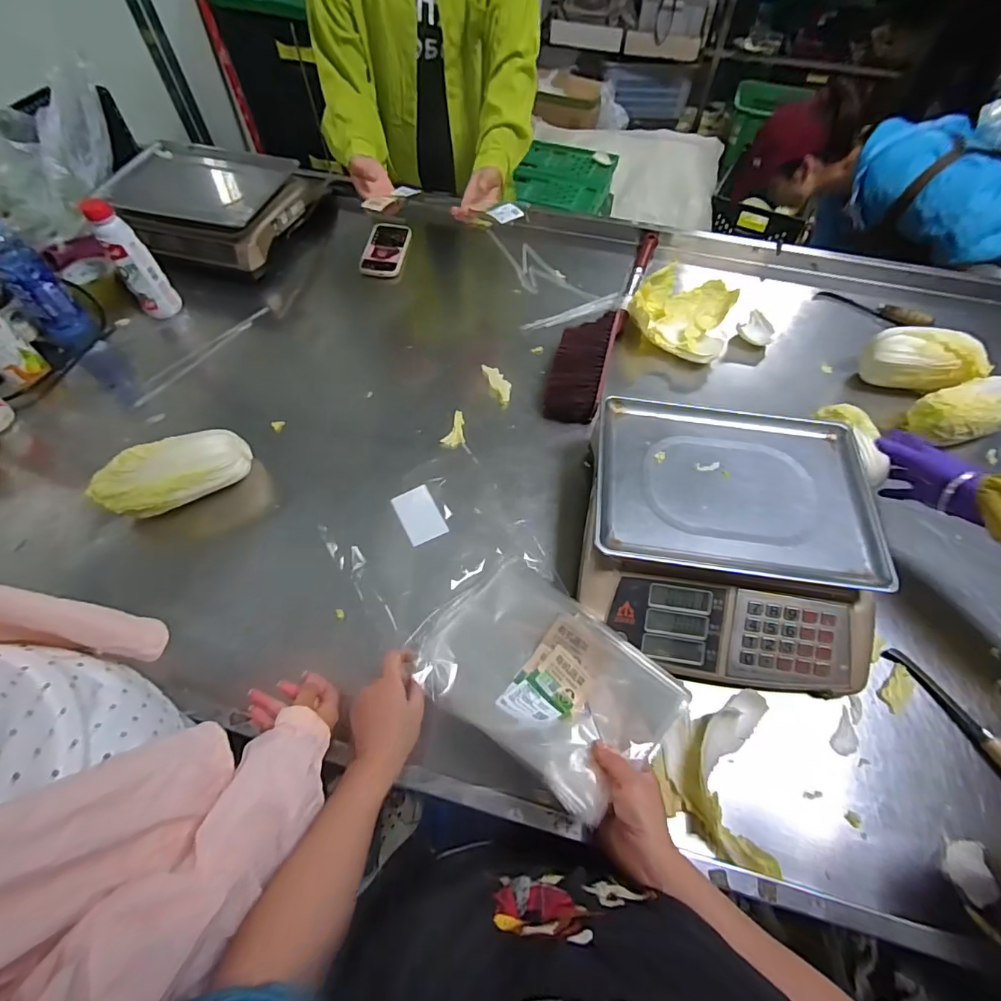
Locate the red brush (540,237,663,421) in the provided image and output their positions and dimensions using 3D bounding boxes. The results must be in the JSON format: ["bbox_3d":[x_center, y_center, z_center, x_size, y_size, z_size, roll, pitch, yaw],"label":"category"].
[{"bbox_3d":[0.192,-0.352,0.895,0.098,0.053,0.517,18,61,10],"label":"red brush"}]

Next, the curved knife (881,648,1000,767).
[{"bbox_3d":[0.545,0.255,0.556,0.028,0.032,0.200,-26,63,-15],"label":"curved knife"}]

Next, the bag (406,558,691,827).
[{"bbox_3d":[0.040,0.180,0.517,0.262,0.073,0.188,37,65,19],"label":"bag"}]

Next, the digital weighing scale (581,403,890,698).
[{"bbox_3d":[0.281,0.046,0.625,0.343,0.112,0.346,6,59,3],"label":"digital weighing scale"}]

